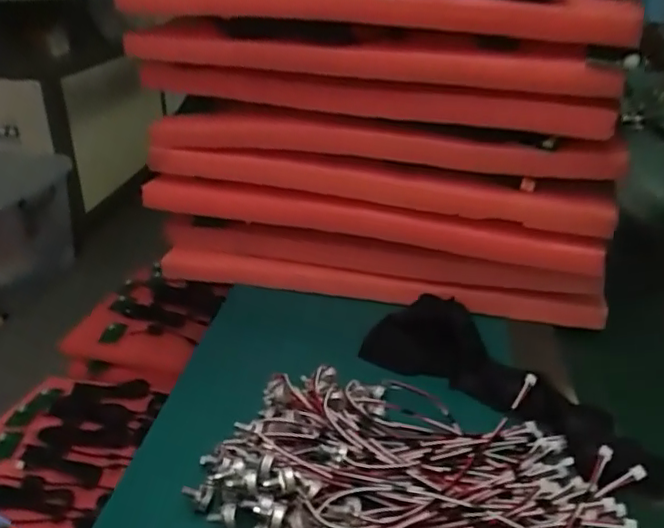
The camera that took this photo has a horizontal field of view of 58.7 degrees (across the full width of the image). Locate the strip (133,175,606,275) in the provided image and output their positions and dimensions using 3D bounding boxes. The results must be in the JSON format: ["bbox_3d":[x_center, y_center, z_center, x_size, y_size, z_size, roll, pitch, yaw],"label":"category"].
[{"bbox_3d":[0.023,-0.047,0.631,0.495,0.041,0.023,9,29,14],"label":"strip"}]

